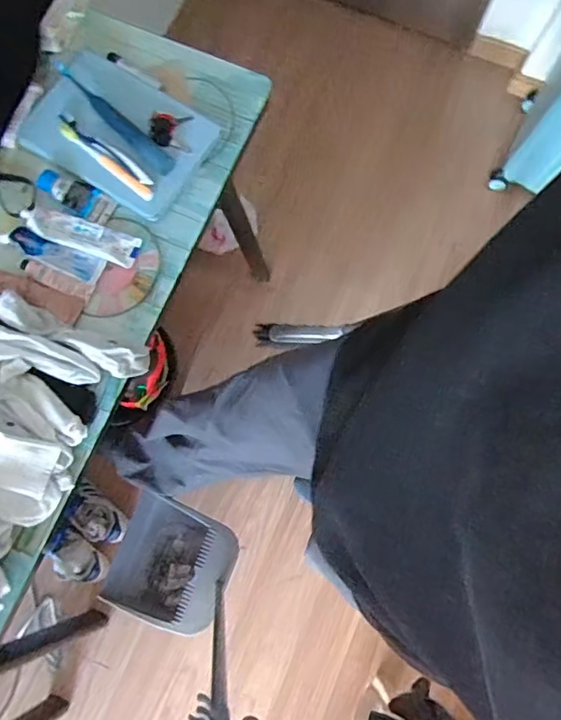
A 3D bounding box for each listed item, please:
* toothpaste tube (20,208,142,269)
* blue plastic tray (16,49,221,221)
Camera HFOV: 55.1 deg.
[{"bbox_3d":[-0.304,-0.190,0.815,0.178,0.020,0.049,18,76,3],"label":"toothpaste tube"},{"bbox_3d":[-0.260,-0.367,0.843,0.288,0.023,0.205,27,77,5],"label":"blue plastic tray"}]

